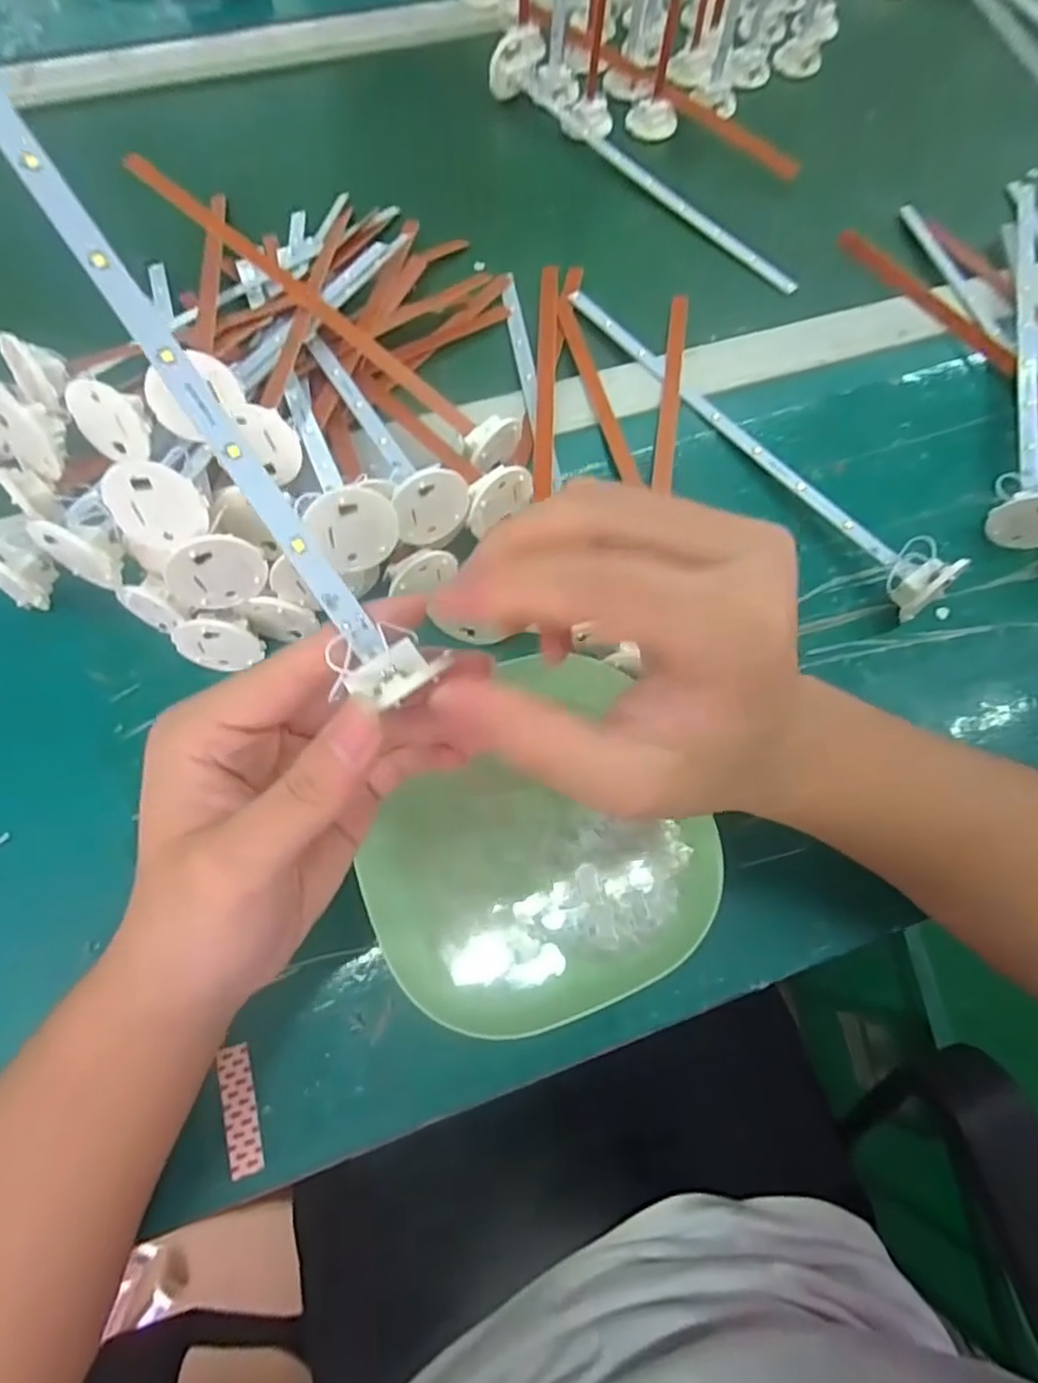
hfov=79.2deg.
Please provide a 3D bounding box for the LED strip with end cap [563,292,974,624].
[{"bbox_3d":[0.123,-0.154,0.348,0.025,0.035,0.282,-32,73,-13],"label":"LED strip with end cap"}]

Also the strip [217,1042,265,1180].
[{"bbox_3d":[-0.109,0.163,0.245,0.011,0.004,0.044,-16,70,-8],"label":"strip"}]

